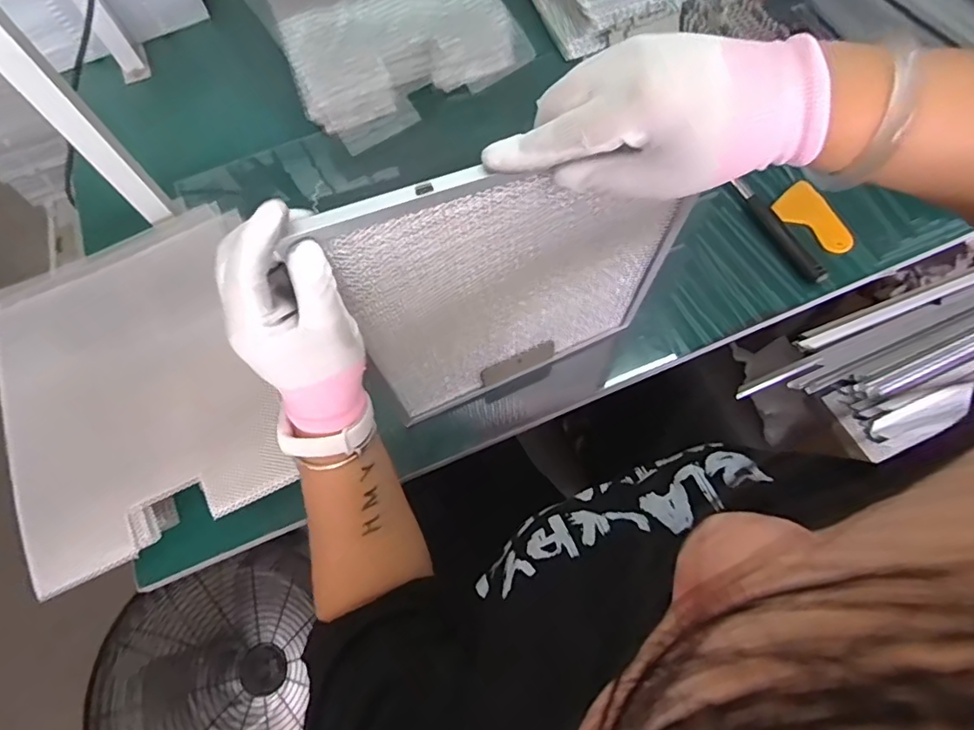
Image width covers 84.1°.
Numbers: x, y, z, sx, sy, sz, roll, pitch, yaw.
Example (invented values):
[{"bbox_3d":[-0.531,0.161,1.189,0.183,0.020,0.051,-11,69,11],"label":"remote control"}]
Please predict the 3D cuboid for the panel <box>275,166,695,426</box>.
[{"bbox_3d":[0.031,-0.060,0.453,0.263,0.316,0.017,-23,69,-6],"label":"panel"}]

